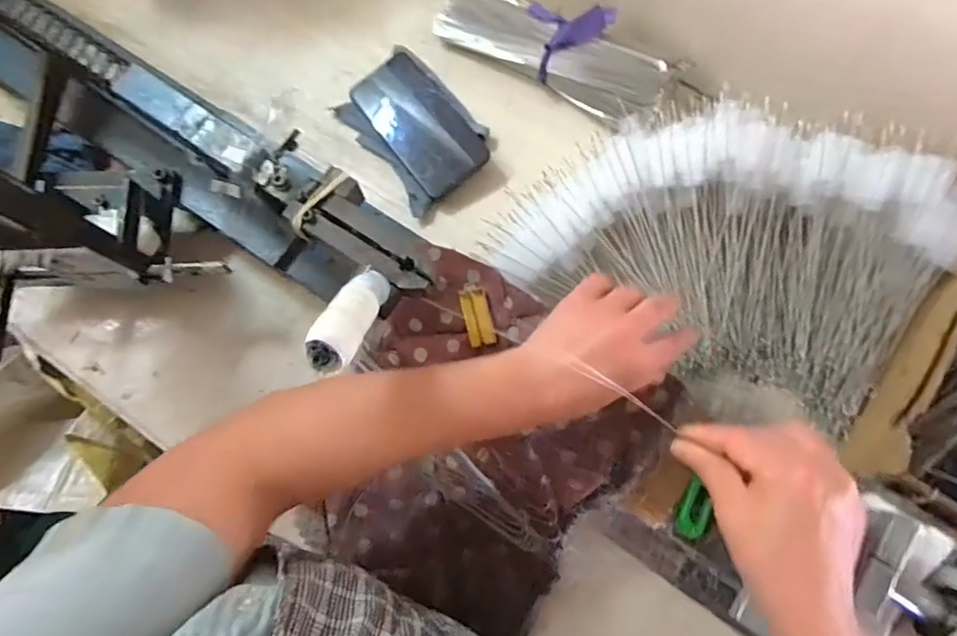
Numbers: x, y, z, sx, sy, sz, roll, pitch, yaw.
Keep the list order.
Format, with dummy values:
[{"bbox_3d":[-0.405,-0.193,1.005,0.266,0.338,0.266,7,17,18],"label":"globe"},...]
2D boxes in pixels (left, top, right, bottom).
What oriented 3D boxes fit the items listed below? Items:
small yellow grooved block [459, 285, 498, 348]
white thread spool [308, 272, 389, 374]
[{"bbox_3d":[-0.001,-0.003,0.467,0.024,0.008,0.054,-14,77,-2],"label":"small yellow grooved block"},{"bbox_3d":[-0.070,-0.005,0.312,0.023,0.093,0.026,11,121,4],"label":"white thread spool"}]

